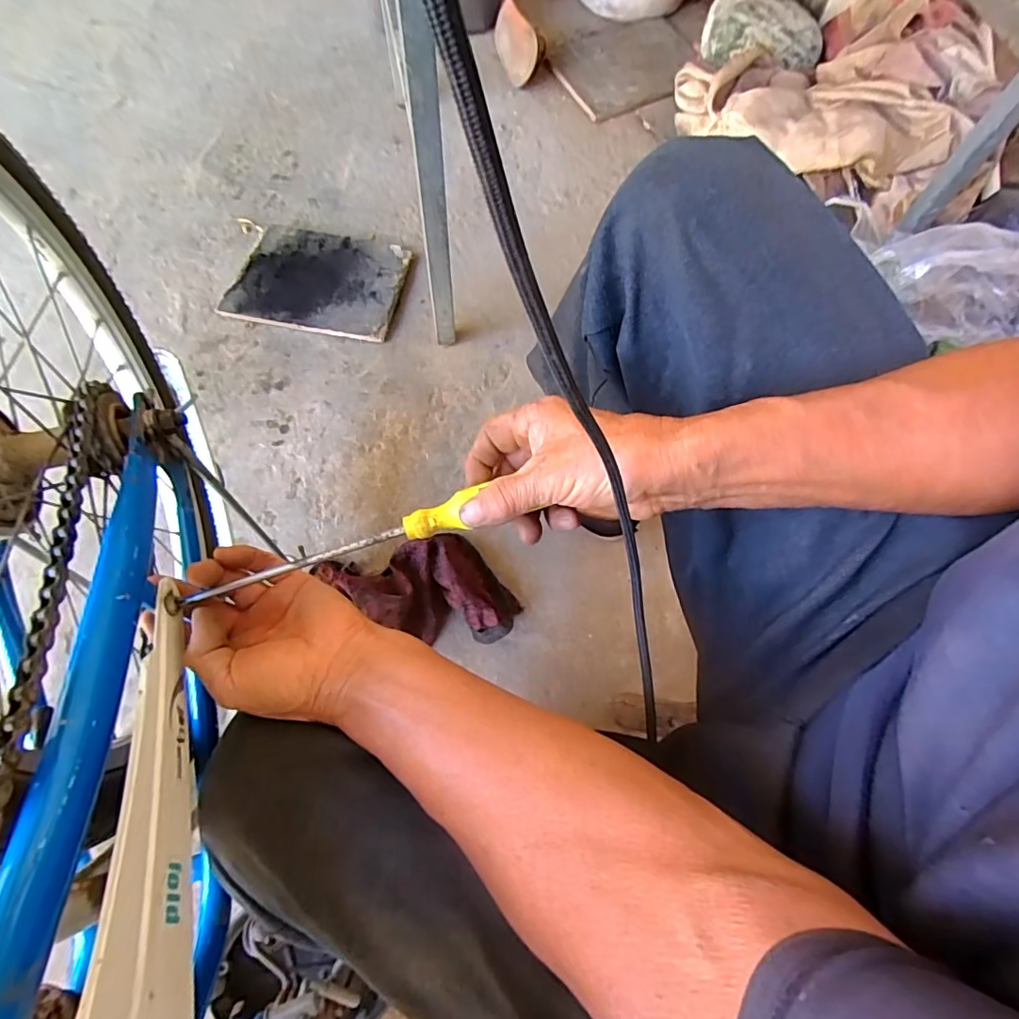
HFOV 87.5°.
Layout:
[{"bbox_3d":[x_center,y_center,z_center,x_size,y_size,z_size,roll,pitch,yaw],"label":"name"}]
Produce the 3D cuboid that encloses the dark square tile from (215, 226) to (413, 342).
[{"bbox_3d":[-0.323,-0.395,0.917,0.280,0.024,0.200,12,69,4],"label":"dark square tile"}]

